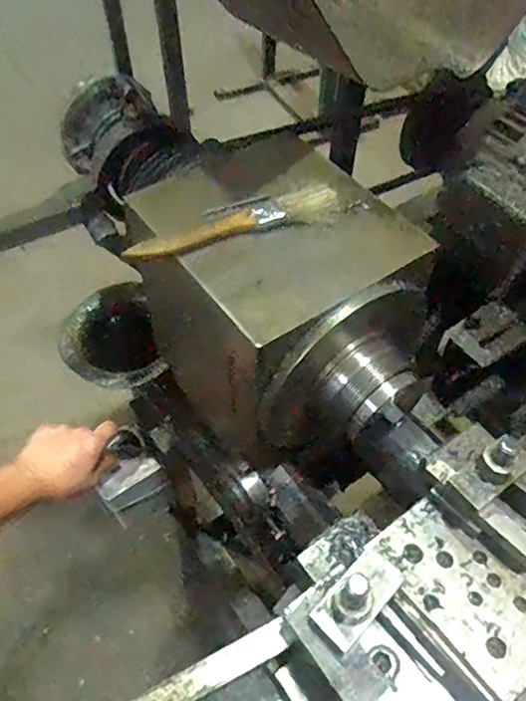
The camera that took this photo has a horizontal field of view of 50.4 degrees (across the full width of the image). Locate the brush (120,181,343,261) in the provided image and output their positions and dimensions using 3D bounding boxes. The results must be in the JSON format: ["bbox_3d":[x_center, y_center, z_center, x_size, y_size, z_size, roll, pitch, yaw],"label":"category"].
[{"bbox_3d":[-0.019,-0.089,0.387,0.149,0.011,0.033,-14,55,-11],"label":"brush"}]

